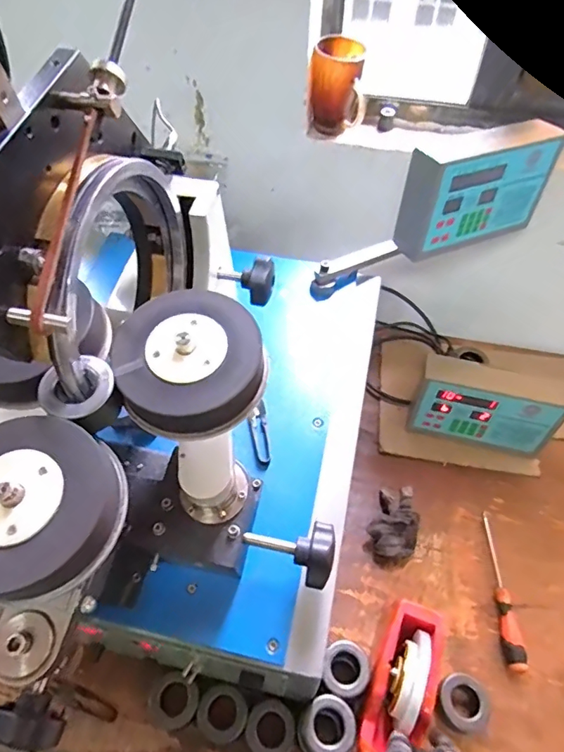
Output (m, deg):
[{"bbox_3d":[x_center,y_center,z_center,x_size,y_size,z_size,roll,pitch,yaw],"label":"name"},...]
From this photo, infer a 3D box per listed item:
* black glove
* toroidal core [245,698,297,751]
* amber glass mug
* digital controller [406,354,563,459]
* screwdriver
[{"bbox_3d":[0.179,0.231,0.750,0.075,0.065,0.120,21,54,15],"label":"black glove"},{"bbox_3d":[-0.013,0.437,0.594,0.060,0.030,0.059,0,52,-1],"label":"toroidal core"},{"bbox_3d":[0.091,-0.457,0.769,0.089,0.118,0.079,6,52,4],"label":"amber glass mug"},{"bbox_3d":[0.344,0.047,0.819,0.225,0.166,0.066,13,53,9],"label":"digital controller"},{"bbox_3d":[0.326,0.308,0.712,0.026,0.028,0.224,6,52,4],"label":"screwdriver"}]

